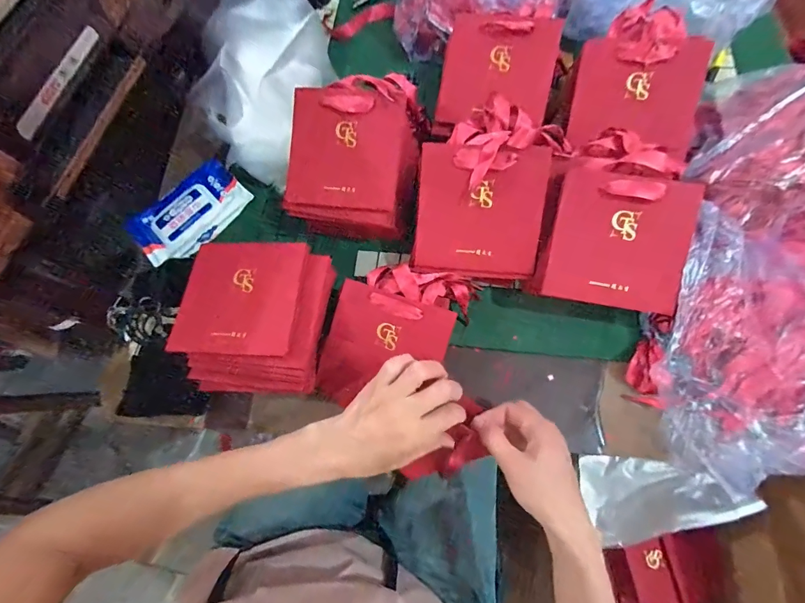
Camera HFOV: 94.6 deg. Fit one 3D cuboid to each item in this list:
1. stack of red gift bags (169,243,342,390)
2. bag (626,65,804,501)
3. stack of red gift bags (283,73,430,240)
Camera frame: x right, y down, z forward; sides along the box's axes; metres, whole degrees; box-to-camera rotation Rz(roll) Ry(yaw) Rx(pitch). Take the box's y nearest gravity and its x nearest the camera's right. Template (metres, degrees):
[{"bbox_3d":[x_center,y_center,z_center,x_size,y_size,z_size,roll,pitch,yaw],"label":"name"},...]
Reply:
[{"bbox_3d":[-0.176,0.018,0.444,0.158,0.050,0.172,6,71,4],"label":"stack of red gift bags"},{"bbox_3d":[0.423,-0.074,0.402,0.193,0.167,0.505,19,72,8],"label":"bag"},{"bbox_3d":[-0.062,-0.184,0.474,0.159,0.061,0.198,10,112,-1],"label":"stack of red gift bags"}]

